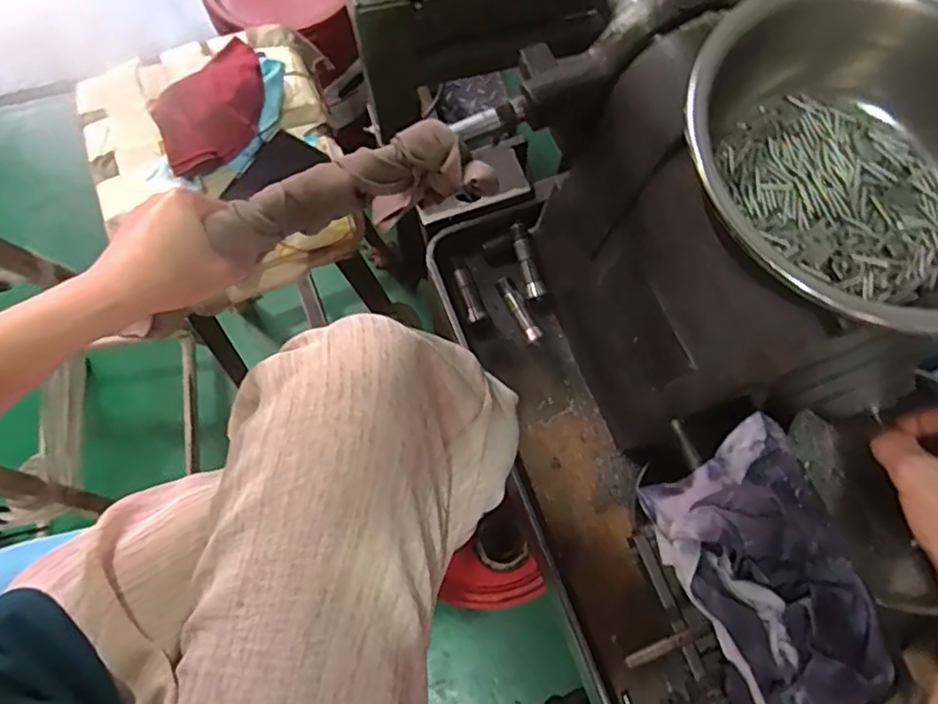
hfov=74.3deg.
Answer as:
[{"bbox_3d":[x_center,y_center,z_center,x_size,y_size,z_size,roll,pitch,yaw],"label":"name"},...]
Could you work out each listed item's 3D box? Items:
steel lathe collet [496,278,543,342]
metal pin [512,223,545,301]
[{"bbox_3d":[0.049,-0.041,0.598,0.018,0.013,0.075,-24,63,-8],"label":"steel lathe collet"},{"bbox_3d":[0.057,-0.087,0.599,0.016,0.018,0.074,-13,74,-5],"label":"metal pin"}]

